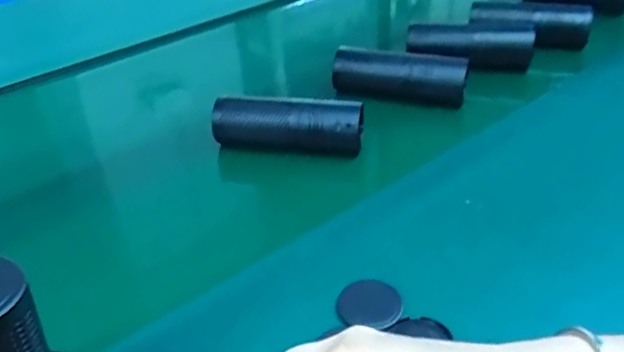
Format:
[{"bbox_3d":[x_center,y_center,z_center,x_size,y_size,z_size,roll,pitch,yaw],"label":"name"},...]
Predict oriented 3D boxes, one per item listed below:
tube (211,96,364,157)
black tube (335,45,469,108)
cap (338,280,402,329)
[{"bbox_3d":[-0.028,-0.055,0.667,0.162,0.051,0.038,6,39,10],"label":"tube"},{"bbox_3d":[0.107,-0.123,0.752,0.156,0.053,0.063,16,41,21],"label":"black tube"},{"bbox_3d":[0.046,0.100,0.482,0.049,0.009,0.047,-1,38,1],"label":"cap"}]

